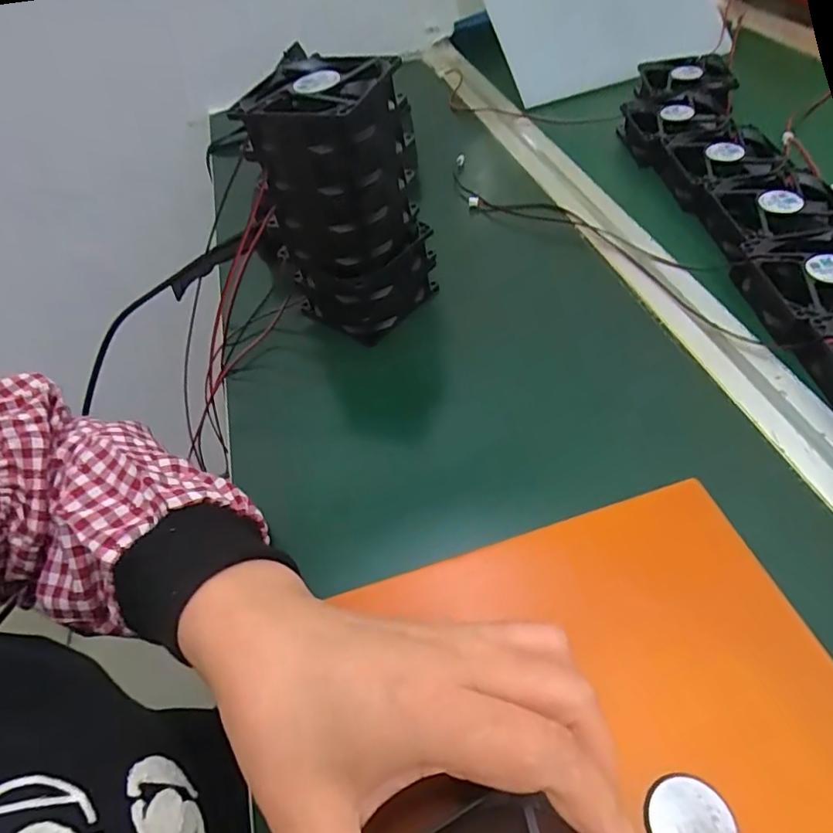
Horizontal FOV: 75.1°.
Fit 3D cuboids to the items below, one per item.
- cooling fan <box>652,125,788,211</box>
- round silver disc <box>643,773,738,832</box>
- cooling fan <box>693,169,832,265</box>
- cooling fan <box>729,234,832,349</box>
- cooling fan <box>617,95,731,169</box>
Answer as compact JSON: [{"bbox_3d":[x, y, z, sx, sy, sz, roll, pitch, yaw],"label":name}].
[{"bbox_3d":[0.252,-0.210,0.452,0.084,0.027,0.077,-9,51,-2],"label":"cooling fan"},{"bbox_3d":[0.094,0.140,0.186,0.029,0.004,0.029,-3,51,3],"label":"round silver disc"},{"bbox_3d":[0.260,-0.148,0.398,0.087,0.021,0.090,-8,51,-1],"label":"cooling fan"},{"bbox_3d":[0.263,-0.080,0.348,0.080,0.029,0.090,-3,51,3],"label":"cooling fan"},{"bbox_3d":[0.244,-0.265,0.502,0.088,0.029,0.082,-7,51,-1],"label":"cooling fan"}]

